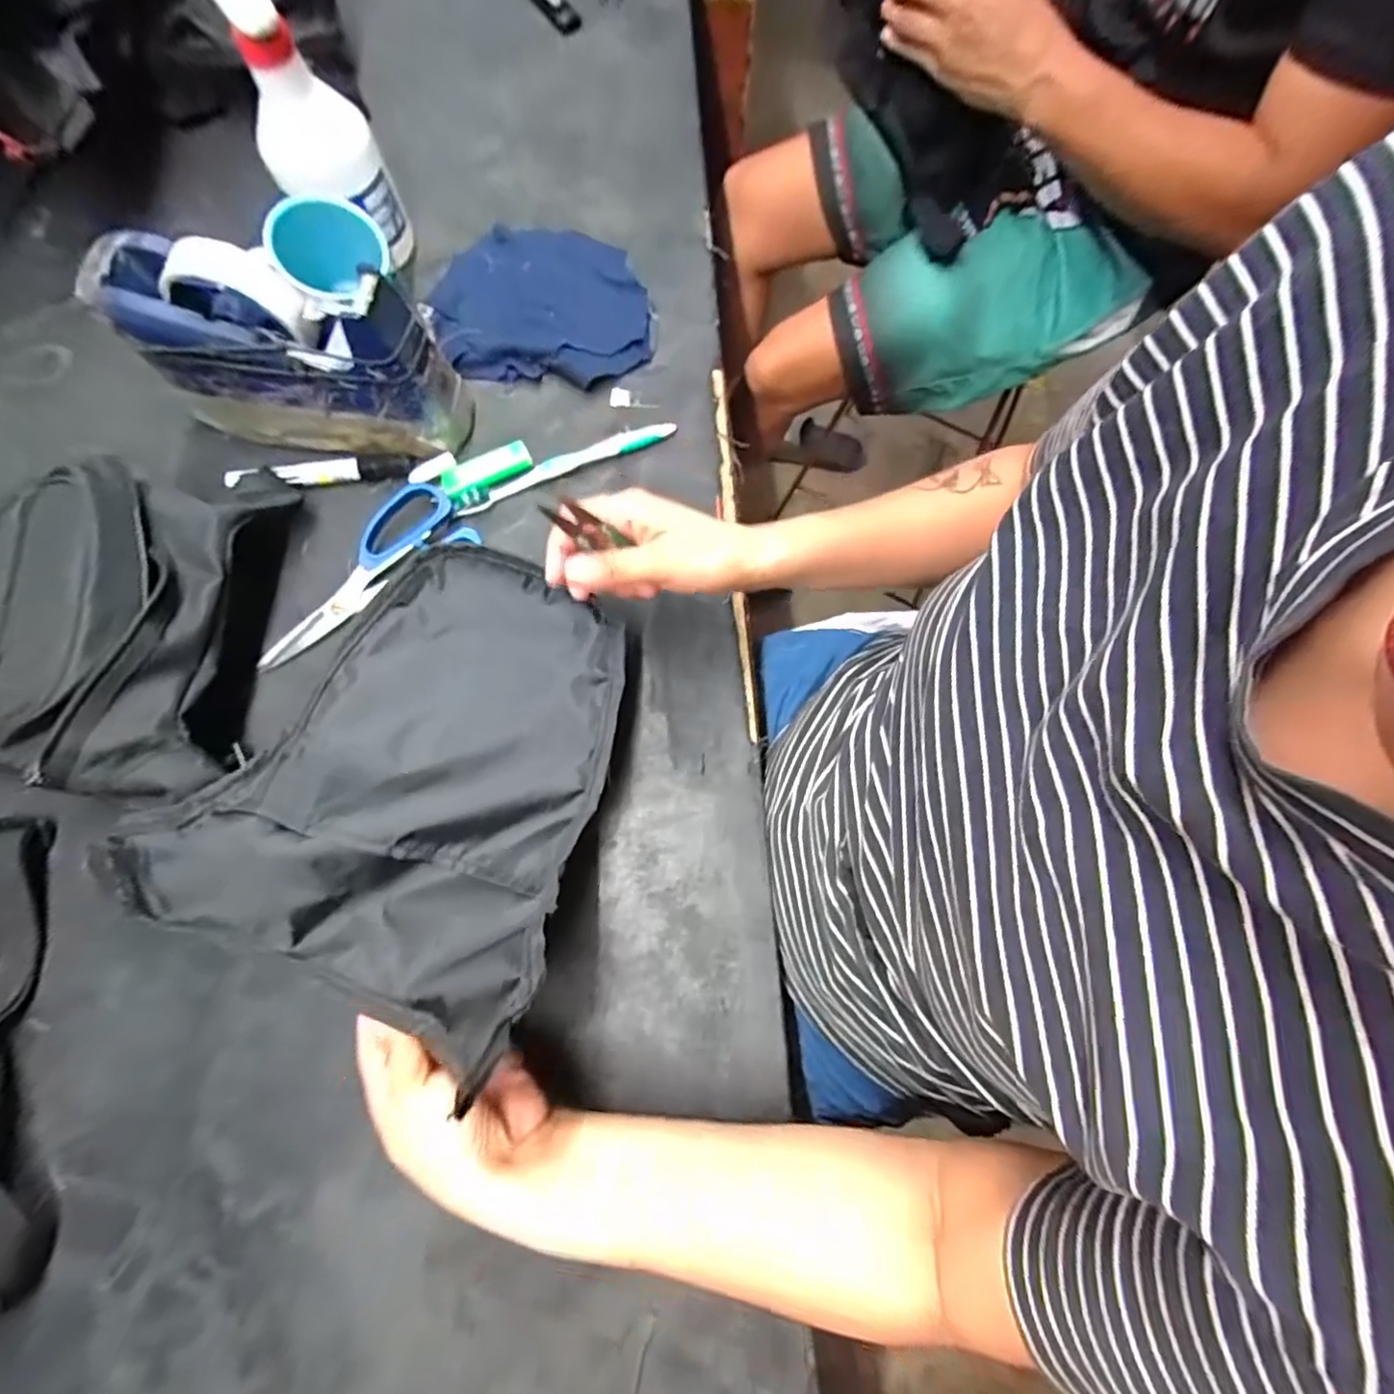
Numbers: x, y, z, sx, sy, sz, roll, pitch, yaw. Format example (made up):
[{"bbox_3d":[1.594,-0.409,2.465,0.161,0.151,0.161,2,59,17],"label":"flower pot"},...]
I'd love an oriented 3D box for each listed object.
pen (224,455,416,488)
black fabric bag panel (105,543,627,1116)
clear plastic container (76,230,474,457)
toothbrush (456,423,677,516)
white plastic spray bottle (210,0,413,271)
[{"bbox_3d":[-0.288,-0.172,0.474,0.135,0.019,0.018,-8,76,-3],"label":"pen"},{"bbox_3d":[-0.158,0.031,0.350,0.228,0.072,0.257,21,76,5],"label":"black fabric bag panel"},{"bbox_3d":[-0.281,-0.236,0.432,0.209,0.115,0.072,10,75,2],"label":"clear plastic container"},{"bbox_3d":[-0.099,-0.178,0.474,0.174,0.011,0.014,-23,77,-6],"label":"toothbrush"},{"bbox_3d":[-0.277,-0.407,0.440,0.072,0.180,0.061,12,76,3],"label":"white plastic spray bottle"}]

